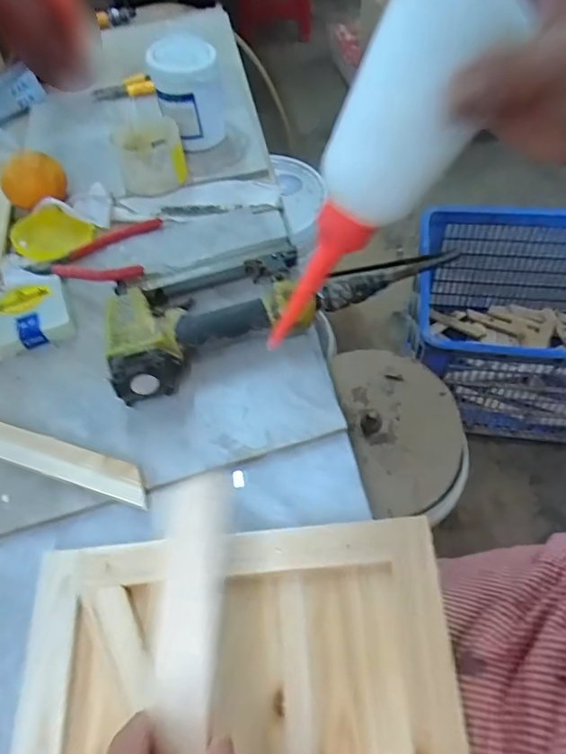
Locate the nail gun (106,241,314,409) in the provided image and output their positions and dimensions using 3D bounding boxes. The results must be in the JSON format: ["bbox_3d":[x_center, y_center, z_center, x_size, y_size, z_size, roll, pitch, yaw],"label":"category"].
[{"bbox_3d":[-0.065,-0.062,0.443,0.181,0.054,0.133,-20,56,-10],"label":"nail gun"}]

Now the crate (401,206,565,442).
[{"bbox_3d":[0.595,-0.109,1.120,0.575,0.307,0.407,6,56,9],"label":"crate"}]

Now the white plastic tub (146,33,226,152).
[{"bbox_3d":[-0.111,-0.333,0.606,0.076,0.106,0.071,-2,55,3],"label":"white plastic tub"}]

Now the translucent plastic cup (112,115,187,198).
[{"bbox_3d":[-0.153,-0.253,0.584,0.073,0.058,0.067,-2,55,3],"label":"translucent plastic cup"}]

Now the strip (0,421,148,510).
[{"bbox_3d":[-0.185,0.060,0.393,0.186,0.009,0.030,14,57,14],"label":"strip"}]

